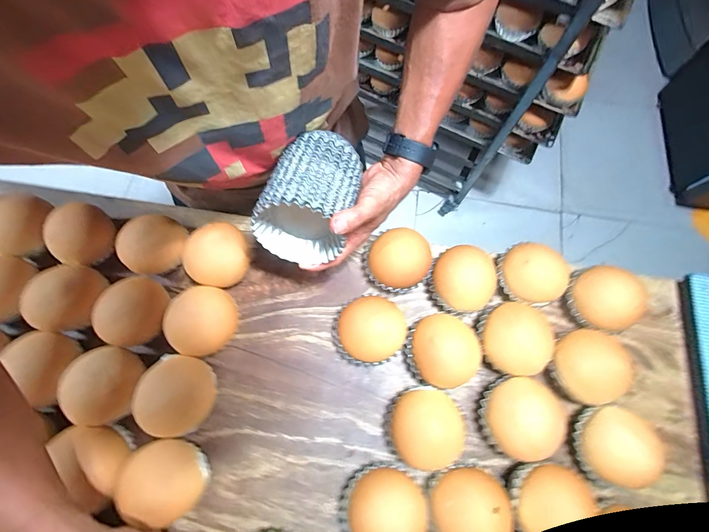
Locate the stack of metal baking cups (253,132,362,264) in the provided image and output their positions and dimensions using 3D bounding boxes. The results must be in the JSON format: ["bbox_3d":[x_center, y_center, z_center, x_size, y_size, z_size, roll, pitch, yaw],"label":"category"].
[{"bbox_3d":[-0.050,-0.078,0.387,0.096,0.110,0.127,16,58,-1],"label":"stack of metal baking cups"}]

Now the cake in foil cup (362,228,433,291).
[{"bbox_3d":[0.064,-0.008,0.482,0.090,0.061,0.091,0,75,-1],"label":"cake in foil cup"}]

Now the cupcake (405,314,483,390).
[{"bbox_3d":[0.119,0.116,0.447,0.094,0.056,0.091,0,75,-1],"label":"cupcake"}]

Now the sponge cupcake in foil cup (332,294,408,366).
[{"bbox_3d":[0.019,0.091,0.454,0.097,0.056,0.091,0,75,-1],"label":"sponge cupcake in foil cup"}]

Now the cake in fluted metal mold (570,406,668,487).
[{"bbox_3d":[0.331,0.232,0.415,0.076,0.075,0.094,13,75,3],"label":"cake in fluted metal mold"}]

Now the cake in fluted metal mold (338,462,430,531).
[{"bbox_3d":[0.031,0.290,0.391,0.101,0.058,0.079,-33,78,-9],"label":"cake in fluted metal mold"}]

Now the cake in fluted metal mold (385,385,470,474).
[{"bbox_3d":[0.084,0.203,0.412,0.079,0.073,0.096,39,78,9],"label":"cake in fluted metal mold"}]

